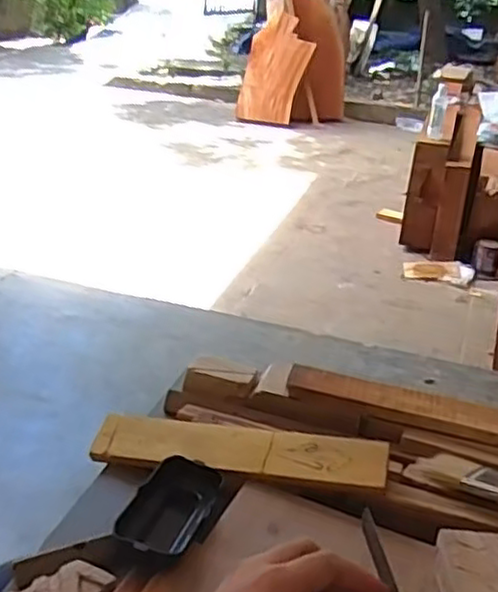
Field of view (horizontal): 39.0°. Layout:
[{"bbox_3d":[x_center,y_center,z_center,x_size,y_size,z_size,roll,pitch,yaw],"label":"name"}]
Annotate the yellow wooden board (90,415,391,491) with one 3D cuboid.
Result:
[{"bbox_3d":[-0.010,0.125,0.572,0.240,0.009,0.041,2,49,14],"label":"yellow wooden board"}]

